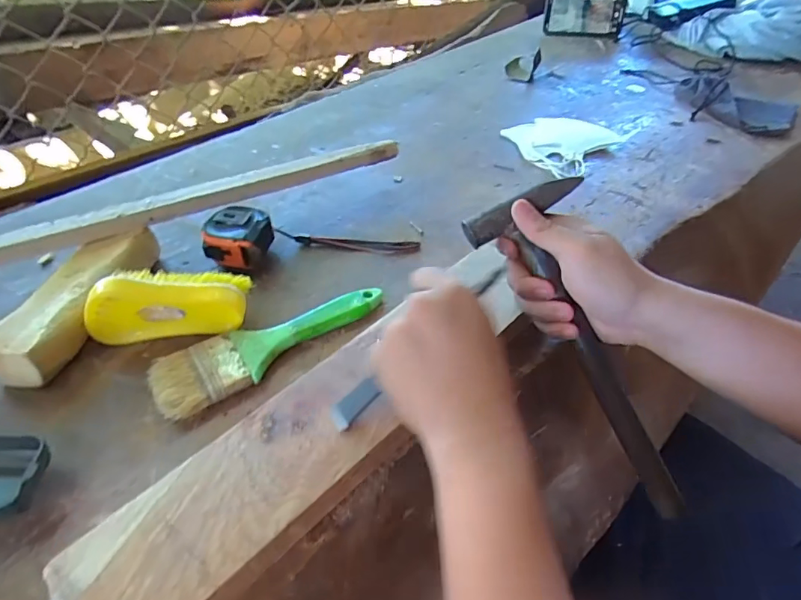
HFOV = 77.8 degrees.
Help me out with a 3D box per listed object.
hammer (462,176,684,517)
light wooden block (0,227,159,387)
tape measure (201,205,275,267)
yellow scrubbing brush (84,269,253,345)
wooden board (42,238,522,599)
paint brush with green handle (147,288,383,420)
[{"bbox_3d":[0.144,0.033,0.368,0.087,0.033,0.252,-24,83,-21],"label":"hammer"},{"bbox_3d":[-0.282,-0.004,0.443,0.055,0.043,0.178,7,43,11],"label":"light wooden block"},{"bbox_3d":[-0.160,-0.065,0.503,0.053,0.046,0.062,9,44,14],"label":"tape measure"},{"bbox_3d":[-0.197,-0.003,0.421,0.124,0.055,0.040,-6,42,-2],"label":"yellow scrubbing brush"},{"bbox_3d":[-0.040,0.076,0.347,0.088,0.033,0.366,30,53,32],"label":"wooden board"},{"bbox_3d":[-0.105,0.034,0.416,0.196,0.013,0.060,-25,46,-21],"label":"paint brush with green handle"}]

